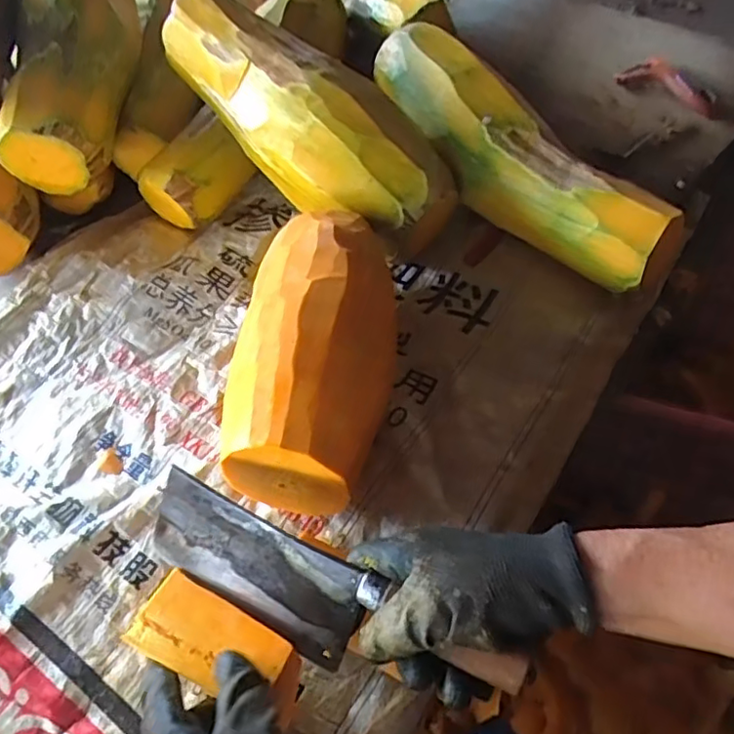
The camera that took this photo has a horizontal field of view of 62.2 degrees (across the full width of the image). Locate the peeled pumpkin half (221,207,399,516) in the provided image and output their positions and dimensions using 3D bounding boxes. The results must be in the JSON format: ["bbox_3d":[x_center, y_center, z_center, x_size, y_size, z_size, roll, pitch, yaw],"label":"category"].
[{"bbox_3d":[-0.034,-0.013,0.481,0.112,0.114,0.235,2,54,7],"label":"peeled pumpkin half"}]

